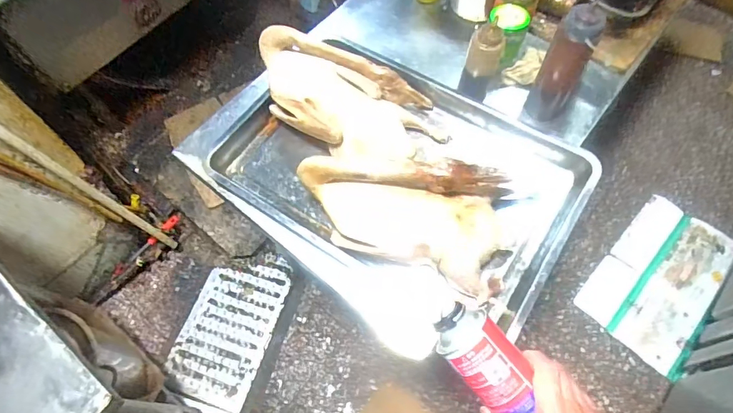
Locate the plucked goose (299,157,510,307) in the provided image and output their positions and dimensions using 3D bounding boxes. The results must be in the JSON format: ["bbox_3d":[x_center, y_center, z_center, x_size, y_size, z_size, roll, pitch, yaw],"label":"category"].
[{"bbox_3d":[0.063,0.000,0.692,0.330,0.119,0.170,20,66,12],"label":"plucked goose"}]

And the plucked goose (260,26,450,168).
[{"bbox_3d":[-0.045,-0.194,0.817,0.359,0.098,0.197,28,68,15],"label":"plucked goose"}]

